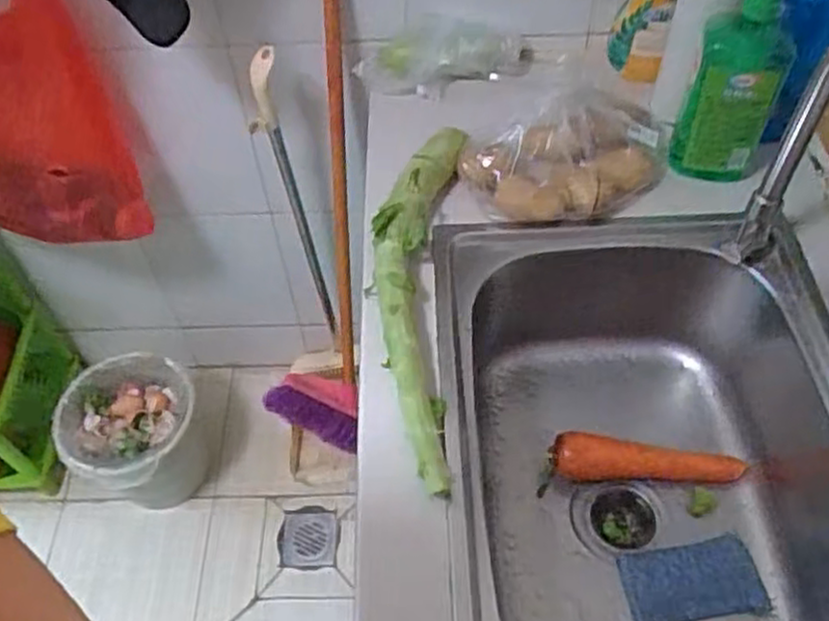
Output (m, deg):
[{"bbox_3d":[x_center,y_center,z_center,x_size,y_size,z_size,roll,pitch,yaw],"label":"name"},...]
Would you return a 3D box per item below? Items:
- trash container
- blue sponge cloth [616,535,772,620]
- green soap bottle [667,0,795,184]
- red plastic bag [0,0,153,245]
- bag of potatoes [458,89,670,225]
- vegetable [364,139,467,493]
[{"bbox_3d":[-0.530,0.254,1.437,0.228,0.244,0.245,-1,53,1],"label":"trash container"},{"bbox_3d":[0.302,0.299,0.822,0.145,0.015,0.081,-9,53,-5],"label":"blue sponge cloth"},{"bbox_3d":[0.367,-0.266,0.854,0.096,0.233,0.088,21,57,17],"label":"green soap bottle"},{"bbox_3d":[-0.550,-0.279,1.014,0.295,0.434,0.054,3,40,2],"label":"red plastic bag"},{"bbox_3d":[0.206,-0.186,0.903,0.286,0.088,0.130,-17,54,-11],"label":"bag of potatoes"},{"bbox_3d":[-0.001,-0.028,0.805,0.096,0.050,0.463,3,53,4],"label":"vegetable"}]

